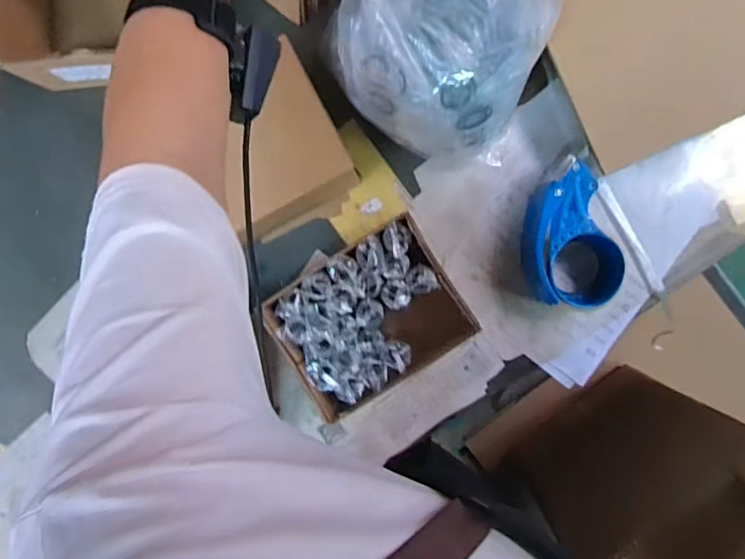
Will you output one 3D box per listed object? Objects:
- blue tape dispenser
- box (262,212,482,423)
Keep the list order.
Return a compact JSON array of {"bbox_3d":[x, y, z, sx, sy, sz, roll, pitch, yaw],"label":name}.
[{"bbox_3d":[0.208,-0.040,0.566,0.097,0.057,0.148,-22,91,2],"label":"blue tape dispenser"},{"bbox_3d":[-0.003,0.042,0.562,0.176,0.081,0.141,-33,91,2],"label":"box"}]

